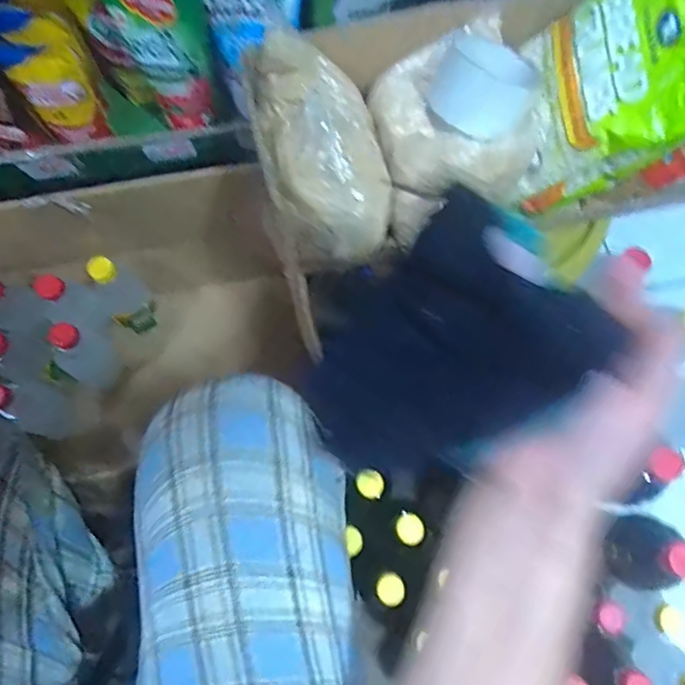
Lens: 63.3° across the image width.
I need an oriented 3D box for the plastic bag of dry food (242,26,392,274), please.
[{"bbox_3d":[-0.020,-0.160,0.465,0.099,0.112,0.190,-11,76,-5],"label":"plastic bag of dry food"}]

